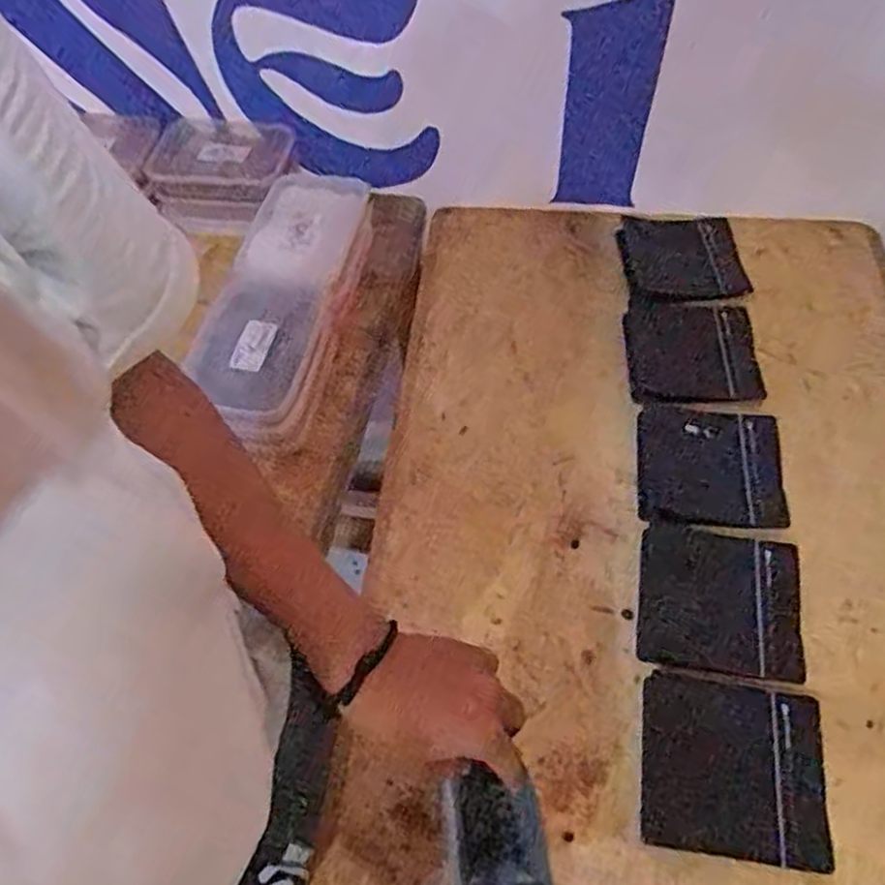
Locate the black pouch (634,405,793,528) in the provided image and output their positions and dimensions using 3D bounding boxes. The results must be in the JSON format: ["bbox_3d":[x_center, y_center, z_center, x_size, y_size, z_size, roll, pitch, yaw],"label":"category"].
[{"bbox_3d":[0.279,0.023,0.767,0.142,0.011,0.134,5,58,6],"label":"black pouch"}]

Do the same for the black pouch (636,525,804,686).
[{"bbox_3d":[0.260,0.147,0.689,0.144,0.010,0.136,8,58,8],"label":"black pouch"}]

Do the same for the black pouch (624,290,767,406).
[{"bbox_3d":[0.289,-0.112,0.854,0.143,0.019,0.151,1,57,4],"label":"black pouch"}]

